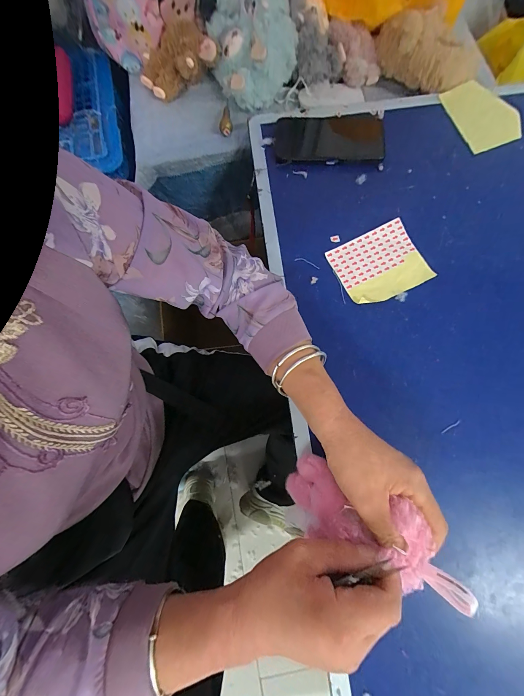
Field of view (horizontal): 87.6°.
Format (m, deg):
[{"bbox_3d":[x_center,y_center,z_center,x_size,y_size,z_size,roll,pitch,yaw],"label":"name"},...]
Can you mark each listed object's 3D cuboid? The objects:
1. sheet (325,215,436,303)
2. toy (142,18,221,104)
[{"bbox_3d":[0.165,-0.117,0.386,0.116,0.008,0.100,-27,78,-3],"label":"sheet"},{"bbox_3d":[-0.143,-0.483,0.465,0.126,0.065,0.085,-22,76,-4],"label":"toy"}]

